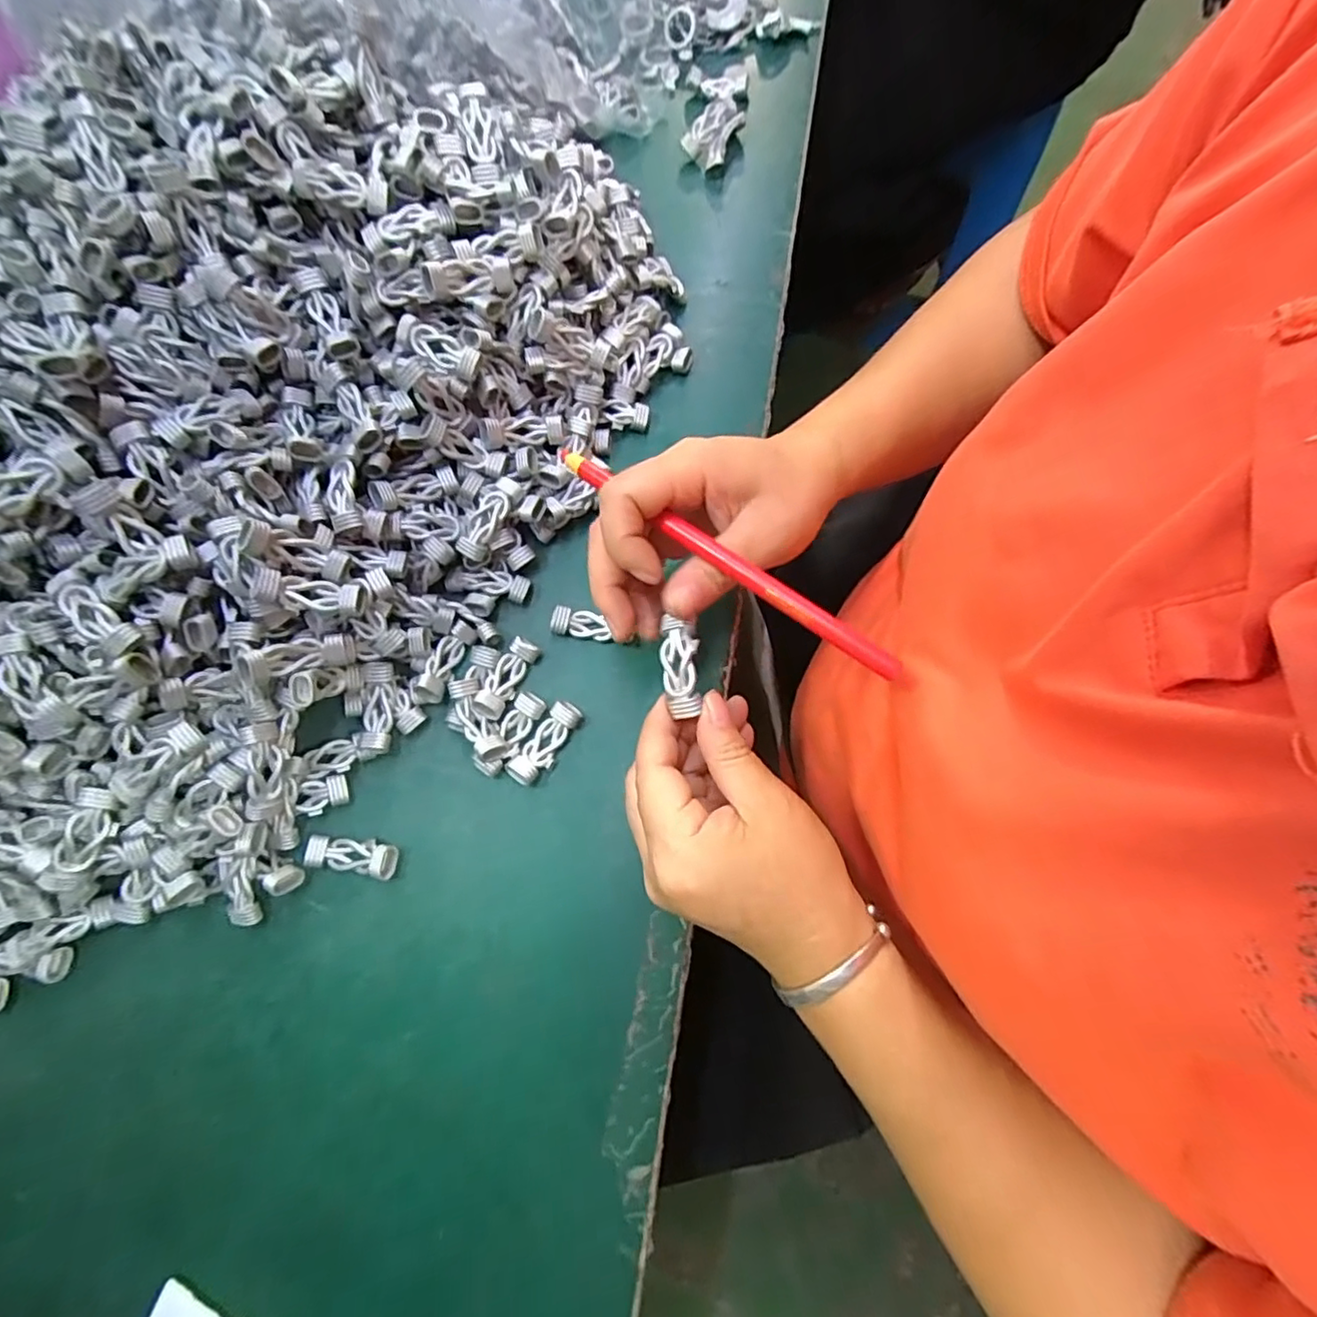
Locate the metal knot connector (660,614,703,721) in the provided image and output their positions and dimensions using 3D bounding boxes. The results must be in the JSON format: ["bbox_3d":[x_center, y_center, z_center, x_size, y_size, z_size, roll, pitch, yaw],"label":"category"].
[{"bbox_3d":[0.010,0.003,0.257,0.016,0.008,0.043,-6,80,0],"label":"metal knot connector"}]

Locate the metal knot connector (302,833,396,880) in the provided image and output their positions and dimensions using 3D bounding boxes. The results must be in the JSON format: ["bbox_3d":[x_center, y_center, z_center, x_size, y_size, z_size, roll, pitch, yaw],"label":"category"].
[{"bbox_3d":[-0.148,0.096,0.293,0.045,0.008,0.015,8,75,4],"label":"metal knot connector"}]

